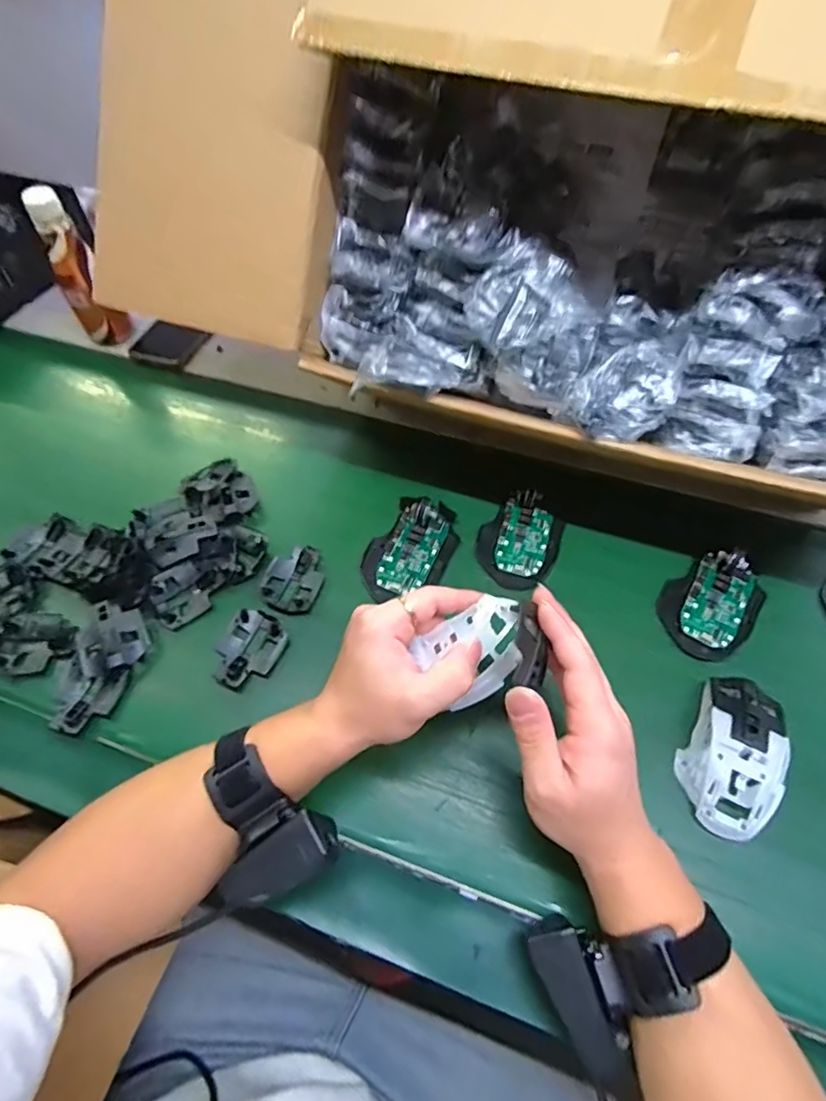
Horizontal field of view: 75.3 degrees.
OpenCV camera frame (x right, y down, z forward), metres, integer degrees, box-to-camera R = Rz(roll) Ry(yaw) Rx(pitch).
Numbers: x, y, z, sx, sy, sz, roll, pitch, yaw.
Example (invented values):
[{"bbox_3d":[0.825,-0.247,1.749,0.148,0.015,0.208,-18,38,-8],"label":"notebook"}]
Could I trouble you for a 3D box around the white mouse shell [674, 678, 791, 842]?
[{"bbox_3d":[0.237,0.147,0.390,0.061,0.031,0.109,27,61,20],"label":"white mouse shell"}]

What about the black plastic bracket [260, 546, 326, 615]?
[{"bbox_3d":[-0.110,0.027,0.493,0.053,0.017,0.063,14,57,12],"label":"black plastic bracket"}]

